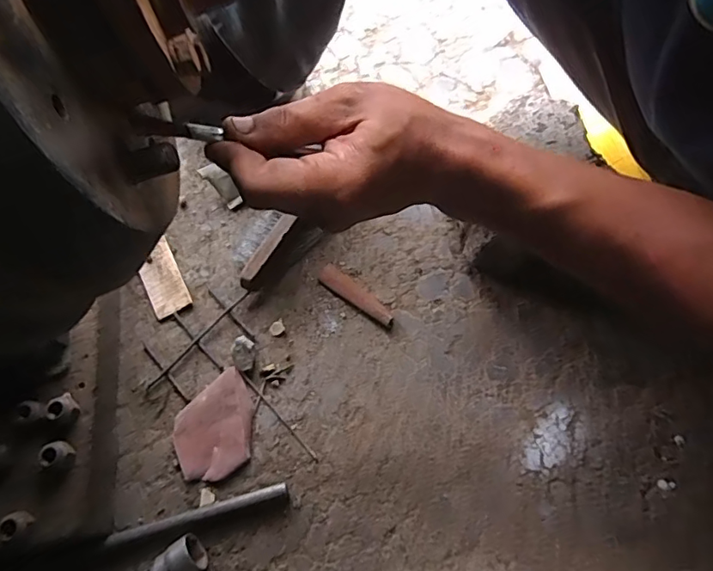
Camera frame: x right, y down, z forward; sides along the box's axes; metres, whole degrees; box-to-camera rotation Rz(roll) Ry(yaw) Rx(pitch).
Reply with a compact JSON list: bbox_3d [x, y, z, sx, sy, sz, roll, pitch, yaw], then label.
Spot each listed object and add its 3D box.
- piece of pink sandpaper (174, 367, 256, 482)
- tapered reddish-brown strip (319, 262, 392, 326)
[{"bbox_3d":[-0.153,0.151,0.555,0.088,0.013,0.101,-24,70,-5],"label":"piece of pink sandpaper"},{"bbox_3d":[0.000,0.010,0.607,0.102,0.013,0.023,33,75,15],"label":"tapered reddish-brown strip"}]

